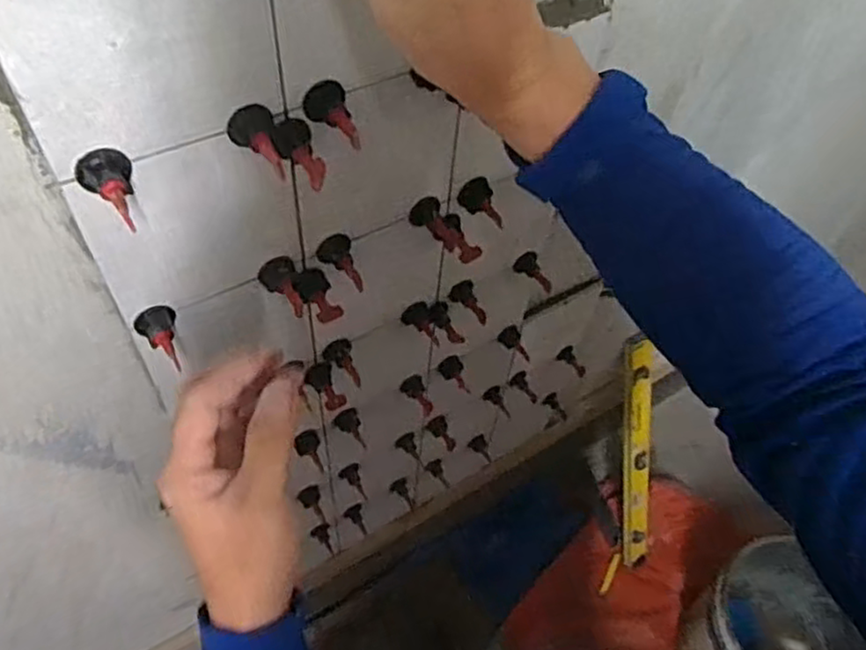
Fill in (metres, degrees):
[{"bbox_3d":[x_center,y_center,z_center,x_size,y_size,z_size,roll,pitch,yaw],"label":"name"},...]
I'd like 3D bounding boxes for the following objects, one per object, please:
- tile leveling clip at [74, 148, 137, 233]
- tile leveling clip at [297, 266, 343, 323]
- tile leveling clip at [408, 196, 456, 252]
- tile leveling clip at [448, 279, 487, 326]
[{"bbox_3d":[-0.193,-0.079,0.416,0.031,0.029,0.049,-21,58,-19],"label":"tile leveling clip"},{"bbox_3d":[-0.098,-0.027,0.598,0.024,0.030,0.055,-21,58,-19],"label":"tile leveling clip"},{"bbox_3d":[0.004,-0.090,0.629,0.026,0.025,0.051,-32,76,-25],"label":"tile leveling clip"},{"bbox_3d":[0.039,-0.022,0.766,0.030,0.026,0.052,-17,57,-16],"label":"tile leveling clip"}]

